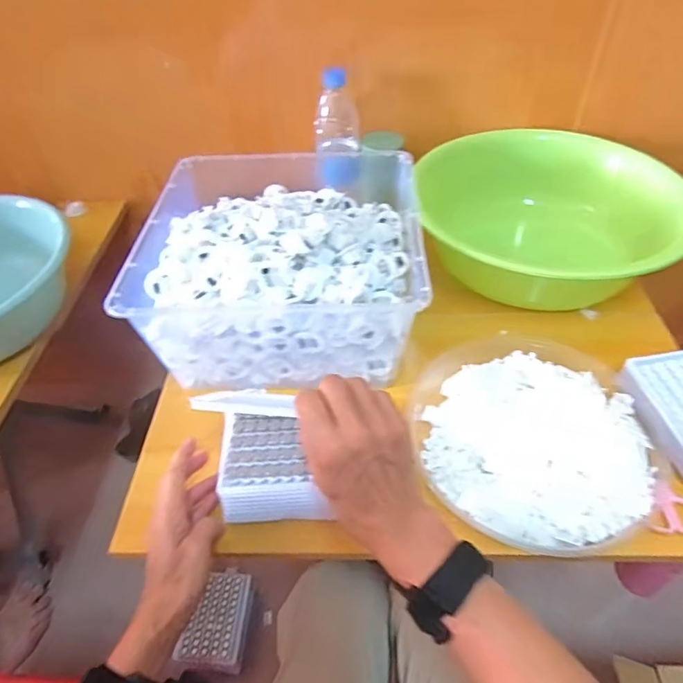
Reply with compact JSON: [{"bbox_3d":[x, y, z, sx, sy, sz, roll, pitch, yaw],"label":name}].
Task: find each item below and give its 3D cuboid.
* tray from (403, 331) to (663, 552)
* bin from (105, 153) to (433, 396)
[{"bbox_3d":[0.185,0.080,0.504,0.212,0.035,0.250,-5,48,-1],"label":"tray"},{"bbox_3d":[-0.065,-0.107,0.610,0.302,0.133,0.313,-1,48,3],"label":"bin"}]

